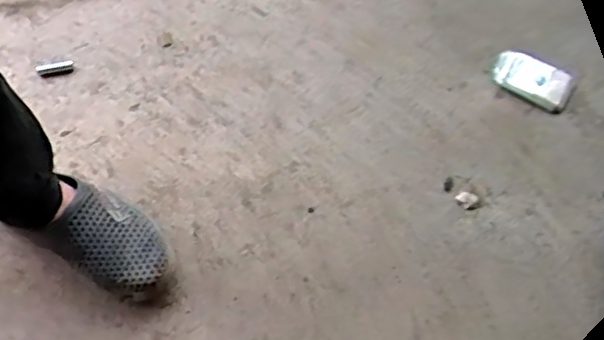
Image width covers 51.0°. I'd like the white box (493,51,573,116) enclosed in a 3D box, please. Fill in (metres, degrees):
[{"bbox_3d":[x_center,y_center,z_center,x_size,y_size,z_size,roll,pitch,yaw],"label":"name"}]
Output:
[{"bbox_3d":[0.332,-0.130,0.916,0.111,0.031,0.060,24,64,9],"label":"white box"}]

